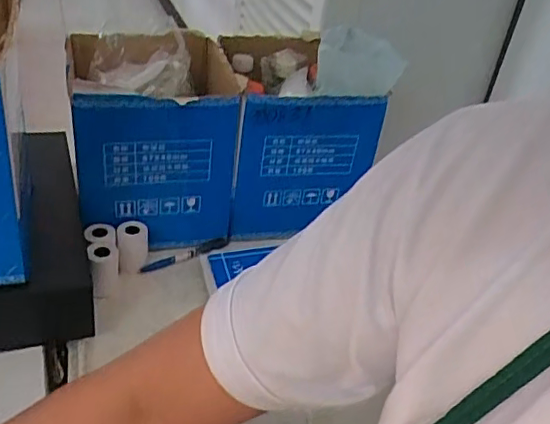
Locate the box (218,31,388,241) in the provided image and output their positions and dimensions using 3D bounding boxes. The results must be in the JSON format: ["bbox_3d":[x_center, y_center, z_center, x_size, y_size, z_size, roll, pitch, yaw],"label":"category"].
[{"bbox_3d":[0.023,-0.108,0.783,0.182,0.230,0.175,-5,36,-17],"label":"box"}]

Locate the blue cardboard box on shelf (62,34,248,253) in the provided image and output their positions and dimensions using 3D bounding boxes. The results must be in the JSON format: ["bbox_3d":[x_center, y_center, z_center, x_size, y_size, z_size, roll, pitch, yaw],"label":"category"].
[{"bbox_3d":[-0.156,-0.085,0.733,0.186,0.239,0.158,-4,36,-17],"label":"blue cardboard box on shelf"}]

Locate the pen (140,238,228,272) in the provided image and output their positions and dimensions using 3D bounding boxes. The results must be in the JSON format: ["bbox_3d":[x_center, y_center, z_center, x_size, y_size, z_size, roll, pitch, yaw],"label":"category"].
[{"bbox_3d":[-0.118,0.054,0.741,0.123,0.015,0.016,-15,40,-29],"label":"pen"}]

